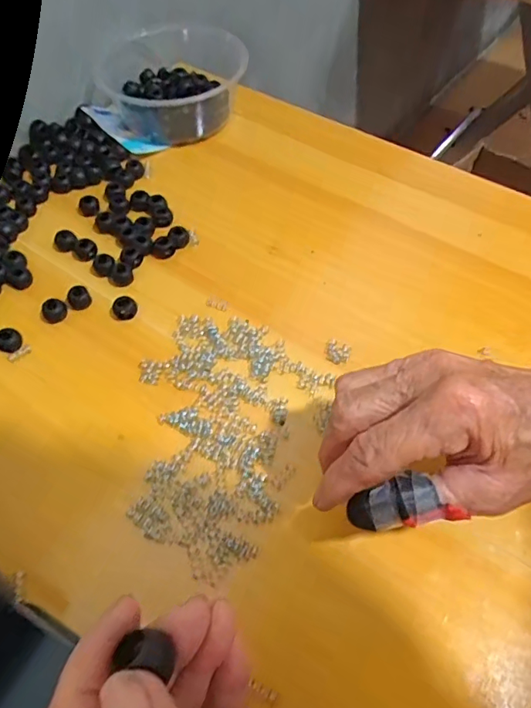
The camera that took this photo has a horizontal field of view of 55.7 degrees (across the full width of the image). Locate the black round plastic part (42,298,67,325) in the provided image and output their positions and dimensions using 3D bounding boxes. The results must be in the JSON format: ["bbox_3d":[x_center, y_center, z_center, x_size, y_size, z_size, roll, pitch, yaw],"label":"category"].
[{"bbox_3d":[-0.155,-0.032,0.368,0.018,0.011,0.014,-35,63,-20],"label":"black round plastic part"}]

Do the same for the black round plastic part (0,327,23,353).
[{"bbox_3d":[-0.181,-0.010,0.355,0.016,0.009,0.016,0,57,1],"label":"black round plastic part"}]

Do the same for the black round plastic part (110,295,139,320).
[{"bbox_3d":[-0.104,-0.034,0.370,0.018,0.013,0.015,-12,57,-7],"label":"black round plastic part"}]

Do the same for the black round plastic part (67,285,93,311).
[{"bbox_3d":[-0.140,-0.042,0.377,0.016,0.012,0.015,0,57,1],"label":"black round plastic part"}]

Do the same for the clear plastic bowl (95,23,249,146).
[{"bbox_3d":[-0.091,-0.278,0.503,0.132,0.054,0.138,0,57,1],"label":"clear plastic bowl"}]

